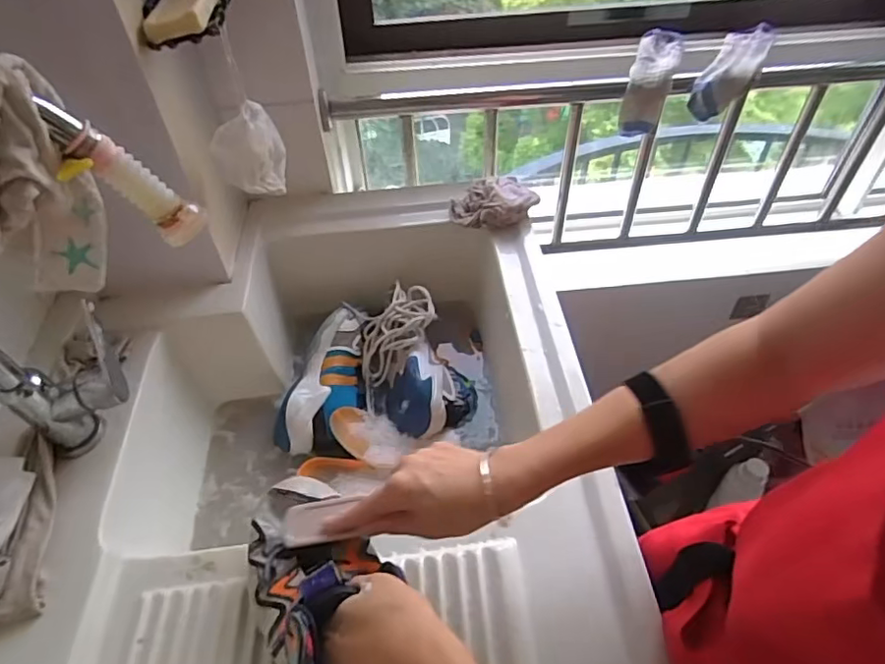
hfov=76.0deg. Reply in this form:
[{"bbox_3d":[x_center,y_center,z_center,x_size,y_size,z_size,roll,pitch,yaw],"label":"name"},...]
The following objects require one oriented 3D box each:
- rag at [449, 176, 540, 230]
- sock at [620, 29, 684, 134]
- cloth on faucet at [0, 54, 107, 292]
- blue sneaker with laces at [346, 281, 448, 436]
[{"bbox_3d":[0.076,-0.195,0.856,0.126,0.046,0.079,10,49,11],"label":"rag"},{"bbox_3d":[0.350,-0.429,0.939,0.067,0.068,0.205,18,81,17],"label":"sock"},{"bbox_3d":[-0.321,-0.104,0.455,0.086,0.230,0.087,-29,76,-22],"label":"cloth on faucet"},{"bbox_3d":[-0.058,0.042,0.816,0.114,0.086,0.229,-9,49,-6],"label":"blue sneaker with laces"}]

